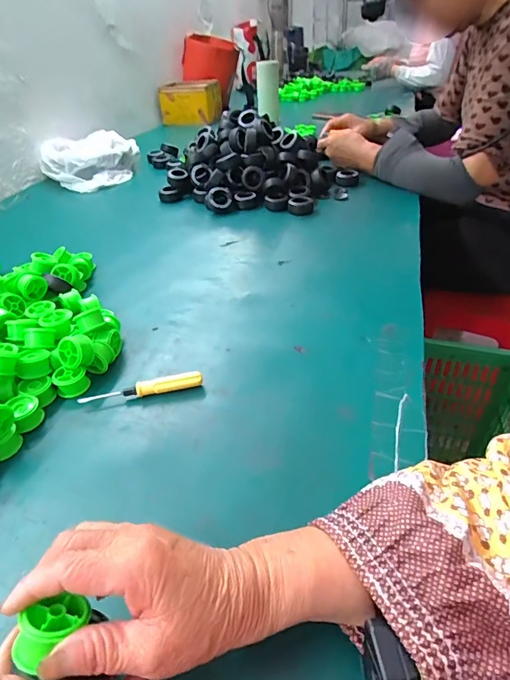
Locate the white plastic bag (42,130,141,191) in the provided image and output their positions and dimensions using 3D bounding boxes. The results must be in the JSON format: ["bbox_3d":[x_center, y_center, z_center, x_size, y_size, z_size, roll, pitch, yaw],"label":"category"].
[{"bbox_3d":[-0.414,-0.459,1.082,0.242,0.086,0.255,-14,38,-13],"label":"white plastic bag"}]

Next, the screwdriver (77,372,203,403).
[{"bbox_3d":[-0.117,0.052,0.438,0.124,0.018,0.011,-11,37,-9],"label":"screwdriver"}]

